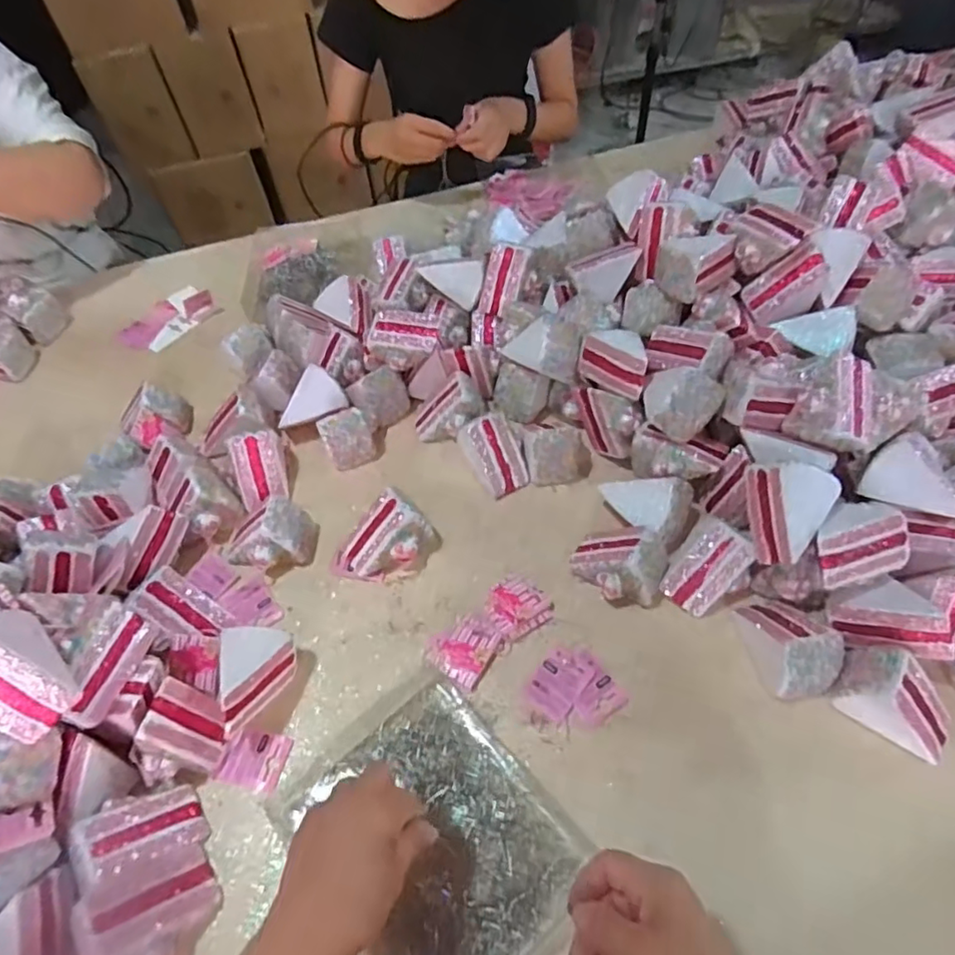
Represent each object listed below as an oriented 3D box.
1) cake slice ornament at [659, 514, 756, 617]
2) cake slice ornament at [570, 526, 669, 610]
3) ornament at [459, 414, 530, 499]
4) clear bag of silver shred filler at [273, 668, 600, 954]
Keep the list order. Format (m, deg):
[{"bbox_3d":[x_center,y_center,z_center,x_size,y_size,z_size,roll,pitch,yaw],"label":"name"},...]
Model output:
[{"bbox_3d":[0.227,0.089,0.596,0.064,0.067,0.076,28,59,23],"label":"cake slice ornament"},{"bbox_3d":[0.141,0.087,0.607,0.093,0.066,0.068,17,56,16],"label":"cake slice ornament"},{"bbox_3d":[0.021,-0.028,0.702,0.057,0.063,0.082,-24,55,-14],"label":"ornament"},{"bbox_3d":[-0.032,0.290,0.497,0.177,0.017,0.219,-39,60,-23],"label":"clear bag of silver shred filler"}]

